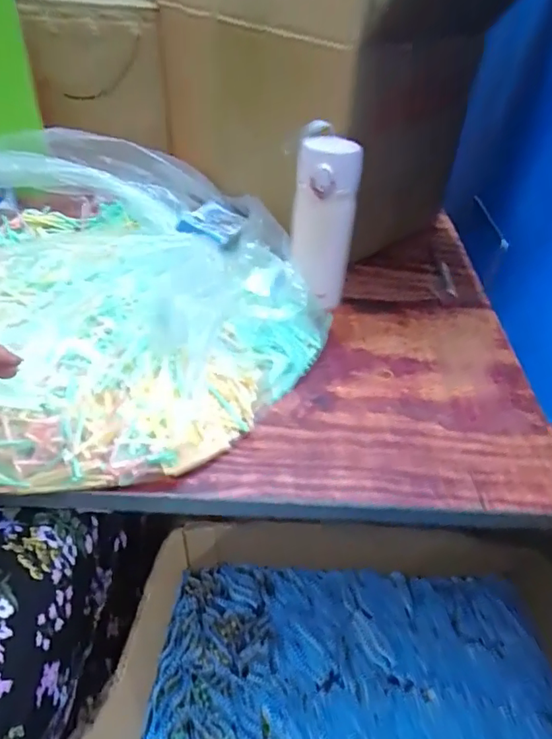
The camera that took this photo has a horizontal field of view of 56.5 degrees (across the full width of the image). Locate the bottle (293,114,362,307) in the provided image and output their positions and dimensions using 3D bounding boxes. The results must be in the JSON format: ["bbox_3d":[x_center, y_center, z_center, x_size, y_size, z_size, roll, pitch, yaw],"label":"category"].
[{"bbox_3d":[0.050,-0.158,0.580,0.073,0.193,0.075,7,39,7],"label":"bottle"}]

